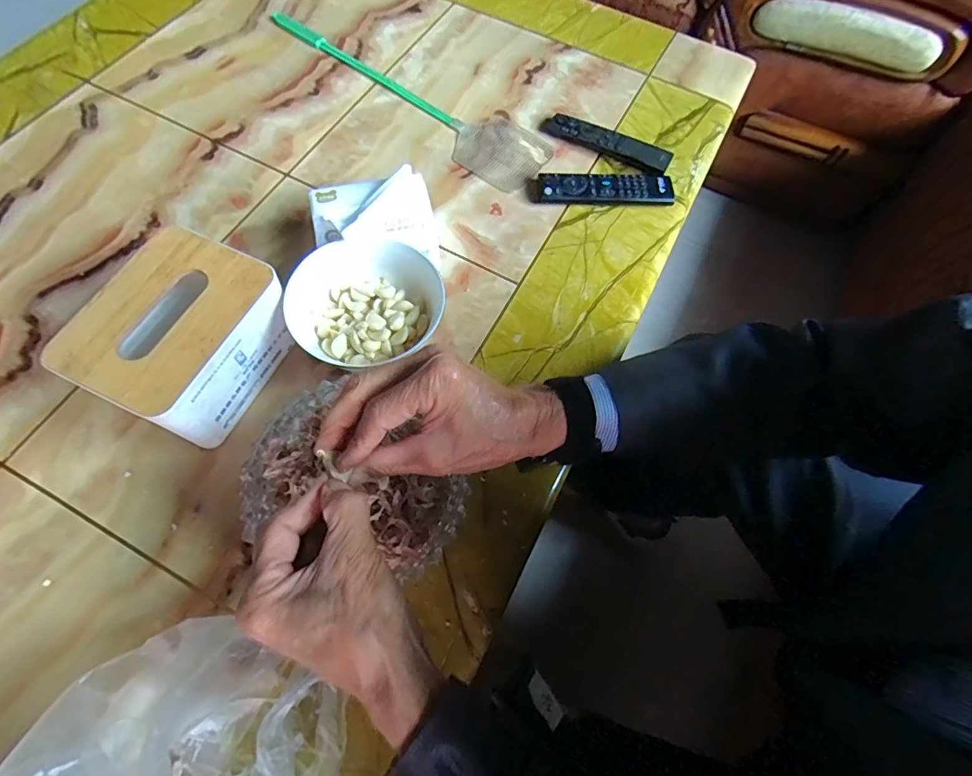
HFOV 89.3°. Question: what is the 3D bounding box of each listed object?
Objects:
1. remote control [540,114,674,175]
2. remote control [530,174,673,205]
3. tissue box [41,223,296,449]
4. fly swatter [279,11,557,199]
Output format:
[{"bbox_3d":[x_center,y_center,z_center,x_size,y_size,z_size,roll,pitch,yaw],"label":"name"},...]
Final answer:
[{"bbox_3d":[0.152,-0.310,0.621,0.163,0.018,0.037,28,67,9],"label":"remote control"},{"bbox_3d":[0.138,-0.240,0.590,0.169,0.019,0.047,0,66,-3],"label":"remote control"},{"bbox_3d":[-0.261,-0.042,0.439,0.125,0.095,0.156,26,67,9],"label":"tissue box"},{"bbox_3d":[-0.110,-0.399,0.654,0.440,0.008,0.100,38,69,13],"label":"fly swatter"}]

